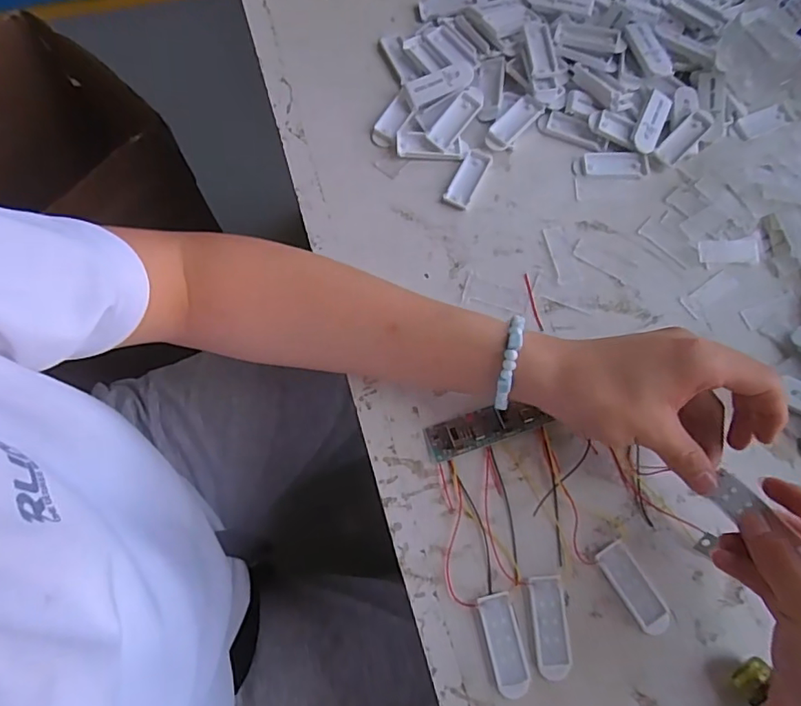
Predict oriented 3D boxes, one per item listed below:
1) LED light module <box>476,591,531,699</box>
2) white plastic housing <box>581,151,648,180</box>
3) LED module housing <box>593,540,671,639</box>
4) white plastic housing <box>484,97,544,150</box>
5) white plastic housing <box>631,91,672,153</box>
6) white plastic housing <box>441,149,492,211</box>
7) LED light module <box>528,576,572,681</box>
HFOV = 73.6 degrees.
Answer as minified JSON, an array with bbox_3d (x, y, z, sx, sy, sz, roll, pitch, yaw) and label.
[{"bbox_3d":[0.063,0.178,0.327,0.021,0.005,0.057,-11,73,-5],"label":"LED light module"},{"bbox_3d":[0.172,-0.149,0.428,0.053,0.004,0.023,2,74,0],"label":"white plastic housing"},{"bbox_3d":[0.148,0.150,0.340,0.022,0.006,0.058,-32,77,-9],"label":"LED module housing"},{"bbox_3d":[0.091,-0.184,0.431,0.021,0.010,0.053,41,78,11],"label":"white plastic housing"},{"bbox_3d":[0.201,-0.187,0.432,0.022,0.006,0.053,28,81,-5],"label":"white plastic housing"},{"bbox_3d":[0.053,-0.137,0.421,0.020,0.004,0.053,26,76,7],"label":"white plastic housing"},{"bbox_3d":[0.092,0.169,0.332,0.021,0.006,0.057,-3,74,-1],"label":"LED light module"}]

